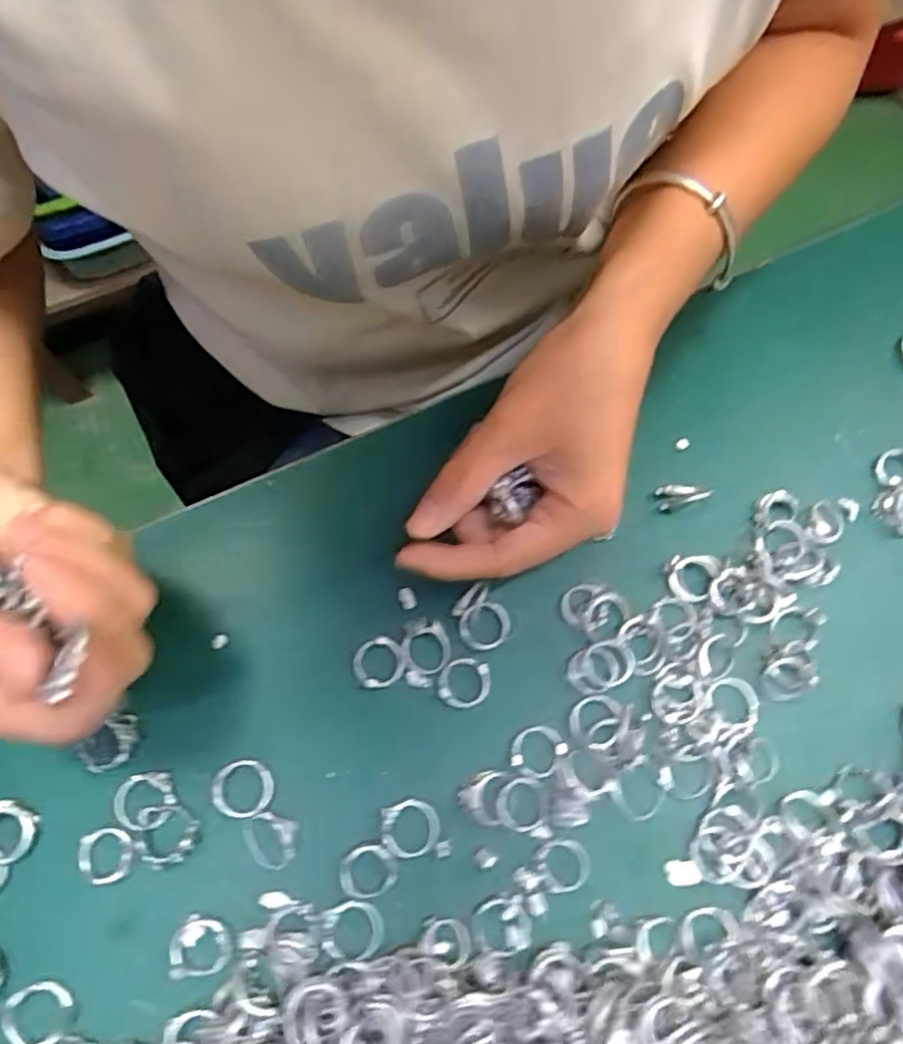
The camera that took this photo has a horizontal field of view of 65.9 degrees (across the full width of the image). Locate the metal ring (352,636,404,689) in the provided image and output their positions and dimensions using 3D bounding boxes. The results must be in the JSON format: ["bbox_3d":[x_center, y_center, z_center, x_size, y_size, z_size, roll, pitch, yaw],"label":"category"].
[{"bbox_3d":[-0.031,0.060,0.297,0.022,0.006,0.021,0,73,-1],"label":"metal ring"}]

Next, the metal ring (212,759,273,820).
[{"bbox_3d":[-0.084,0.106,0.278,0.024,0.004,0.022,0,73,-1],"label":"metal ring"}]

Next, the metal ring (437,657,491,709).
[{"bbox_3d":[0.005,0.068,0.296,0.022,0.005,0.021,0,73,-1],"label":"metal ring"}]

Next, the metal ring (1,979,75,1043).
[{"bbox_3d":[-0.151,0.180,0.254,0.023,0.004,0.022,0,73,-1],"label":"metal ring"}]

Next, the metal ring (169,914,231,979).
[{"bbox_3d":[-0.095,0.161,0.263,0.022,0.008,0.020,0,73,-1],"label":"metal ring"}]

